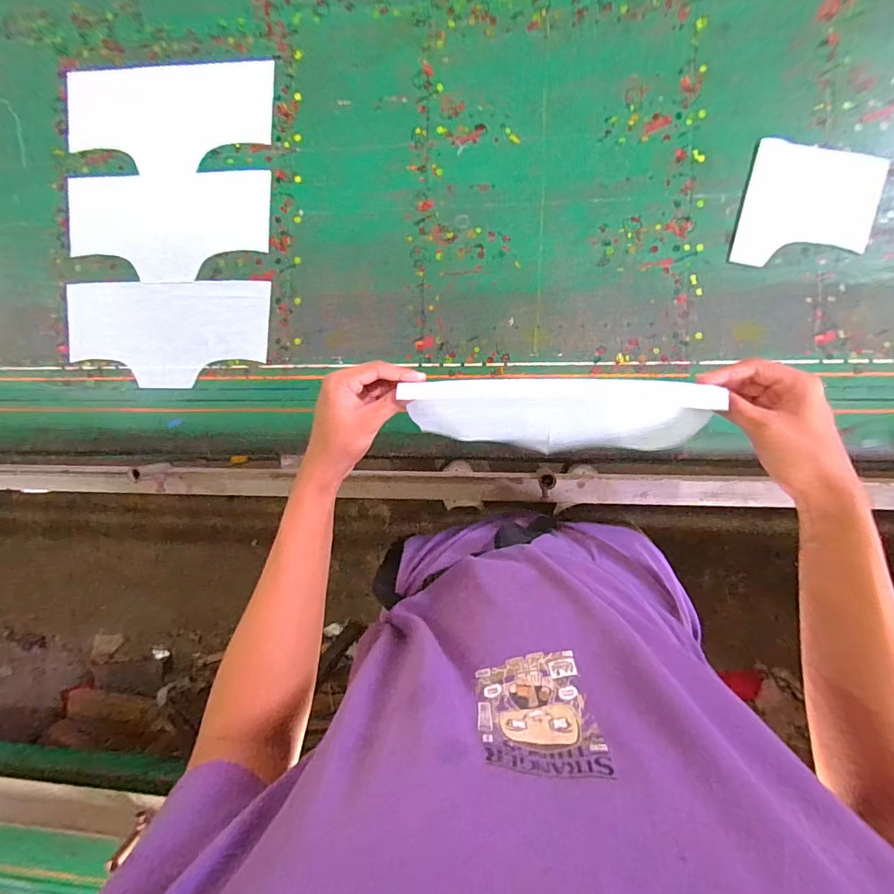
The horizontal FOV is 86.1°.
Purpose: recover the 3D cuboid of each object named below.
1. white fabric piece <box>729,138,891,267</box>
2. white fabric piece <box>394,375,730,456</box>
[{"bbox_3d":[0.454,-0.299,0.599,0.153,0.007,0.157,14,90,6],"label":"white fabric piece"},{"bbox_3d":[0.111,-0.034,0.489,0.295,0.078,0.066,2,89,9],"label":"white fabric piece"}]

